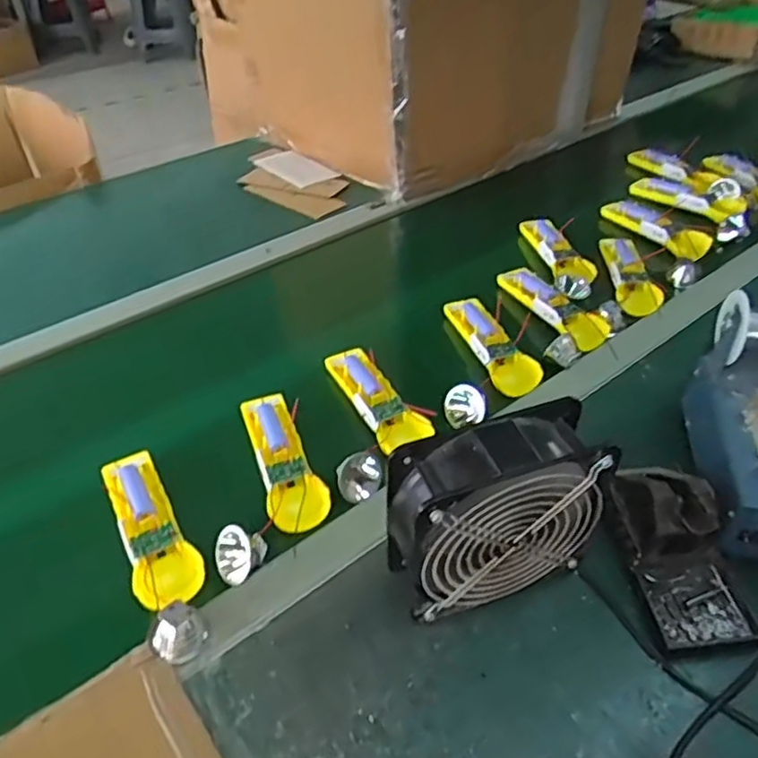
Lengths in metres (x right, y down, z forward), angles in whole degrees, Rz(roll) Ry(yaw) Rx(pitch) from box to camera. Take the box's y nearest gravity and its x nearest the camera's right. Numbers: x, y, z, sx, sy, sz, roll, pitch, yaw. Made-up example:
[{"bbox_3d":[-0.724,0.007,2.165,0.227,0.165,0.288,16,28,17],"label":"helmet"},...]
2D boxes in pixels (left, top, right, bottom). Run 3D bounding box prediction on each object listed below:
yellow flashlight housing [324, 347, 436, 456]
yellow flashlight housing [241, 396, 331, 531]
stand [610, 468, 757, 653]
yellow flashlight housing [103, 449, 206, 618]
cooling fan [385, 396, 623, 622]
[{"bbox_3d":[-0.002,0.015,0.676,0.052,0.026,0.154,-16,41,-19],"label":"yellow flashlight housing"},{"bbox_3d":[-0.088,0.076,0.610,0.051,0.026,0.166,-13,40,-15],"label":"yellow flashlight housing"},{"bbox_3d":[0.238,0.130,0.513,0.072,0.085,0.143,-4,38,-5],"label":"stand"},{"bbox_3d":[-0.196,0.127,0.554,0.053,0.027,0.168,-22,43,-25],"label":"yellow flashlight housing"},{"bbox_3d":[0.084,0.105,0.486,0.147,0.163,0.062,-12,40,-15],"label":"cooling fan"}]

